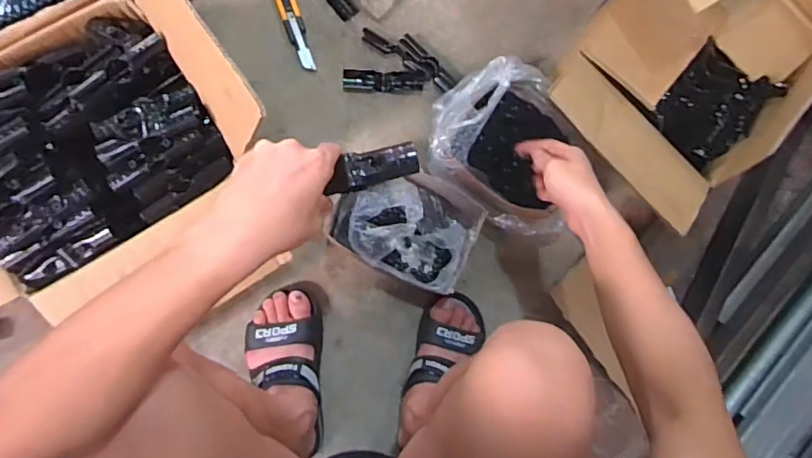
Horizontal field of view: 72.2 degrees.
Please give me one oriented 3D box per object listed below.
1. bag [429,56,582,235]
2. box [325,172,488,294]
[{"bbox_3d":[0.143,-0.131,0.831,0.208,0.102,0.209,30,84,-3],"label":"bag"},{"bbox_3d":[0.004,-0.002,0.840,0.188,0.114,0.150,24,82,-4],"label":"box"}]

